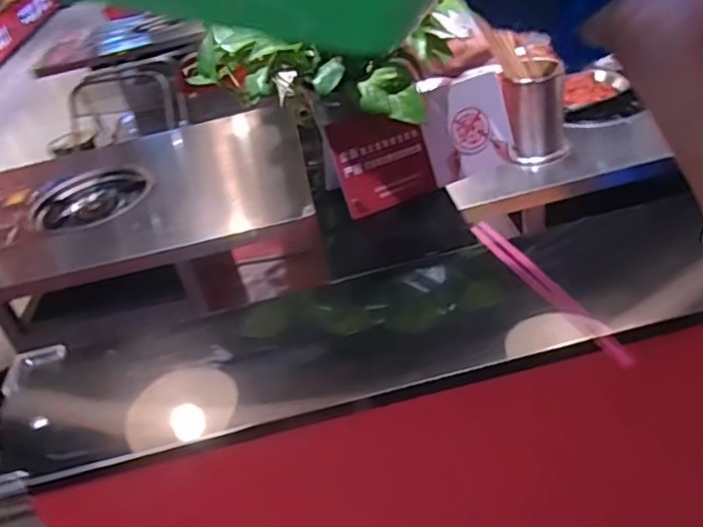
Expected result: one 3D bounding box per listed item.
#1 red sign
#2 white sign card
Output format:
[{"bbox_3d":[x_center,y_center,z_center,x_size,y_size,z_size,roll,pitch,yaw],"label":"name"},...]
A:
[{"bbox_3d":[0.032,-0.108,0.642,0.099,0.100,0.005,-22,14,-14],"label":"red sign"},{"bbox_3d":[0.122,-0.144,0.664,0.097,0.098,0.008,-22,17,-15],"label":"white sign card"}]

